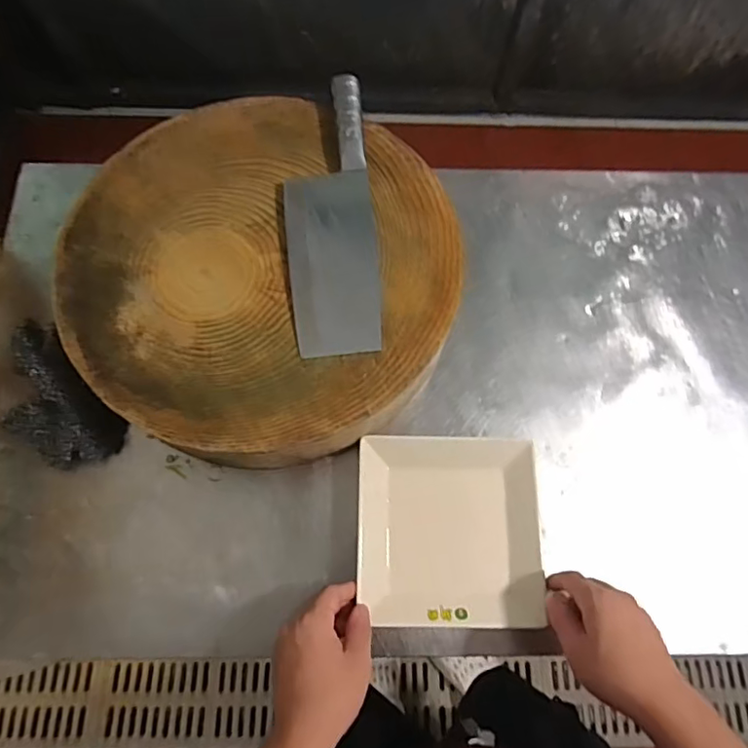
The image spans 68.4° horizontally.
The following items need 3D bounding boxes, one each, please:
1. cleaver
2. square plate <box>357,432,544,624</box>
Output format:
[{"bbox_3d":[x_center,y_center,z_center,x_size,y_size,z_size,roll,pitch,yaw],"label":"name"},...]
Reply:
[{"bbox_3d":[-0.048,-0.172,0.584,0.091,0.026,0.313,-5,72,-4],"label":"cleaver"},{"bbox_3d":[0.077,0.159,0.571,0.182,0.025,0.185,2,72,-2],"label":"square plate"}]

